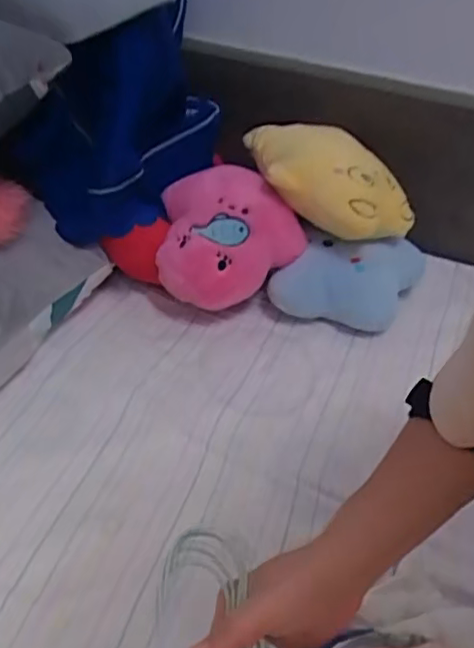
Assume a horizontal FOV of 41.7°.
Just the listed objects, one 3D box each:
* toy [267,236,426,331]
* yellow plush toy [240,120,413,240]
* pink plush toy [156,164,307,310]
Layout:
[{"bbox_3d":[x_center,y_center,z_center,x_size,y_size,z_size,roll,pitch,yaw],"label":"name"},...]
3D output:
[{"bbox_3d":[0.148,-0.056,0.801,0.216,0.099,0.100,1,39,-8],"label":"toy"},{"bbox_3d":[0.112,-0.177,0.782,0.220,0.100,0.133,38,50,15],"label":"yellow plush toy"},{"bbox_3d":[-0.007,-0.106,0.768,0.179,0.118,0.128,-3,38,-12],"label":"pink plush toy"}]

